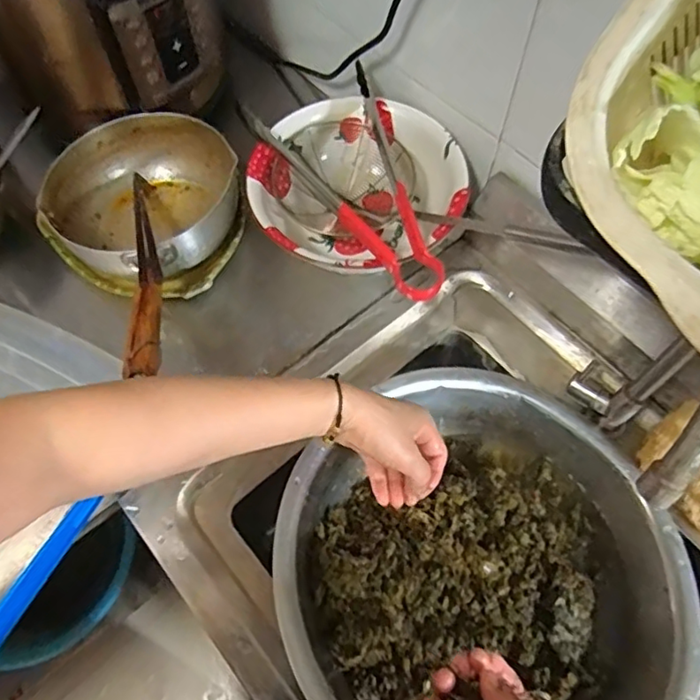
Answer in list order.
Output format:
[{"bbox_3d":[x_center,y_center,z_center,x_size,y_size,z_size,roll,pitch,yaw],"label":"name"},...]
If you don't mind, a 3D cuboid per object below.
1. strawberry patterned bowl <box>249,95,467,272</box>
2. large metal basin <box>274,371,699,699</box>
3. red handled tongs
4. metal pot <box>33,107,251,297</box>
[{"bbox_3d":[0.008,-0.168,0.655,0.229,0.085,0.212,-10,64,-4],"label":"strawberry patterned bowl"},{"bbox_3d":[0.121,0.185,0.512,0.346,0.117,0.328,0,64,0],"label":"large metal basin"},{"bbox_3d":[0.001,-0.168,0.595,0.137,0.034,0.301,-20,65,-9],"label":"red handled tongs"},{"bbox_3d":[-0.220,-0.161,0.654,0.205,0.093,0.209,0,64,0],"label":"metal pot"}]

